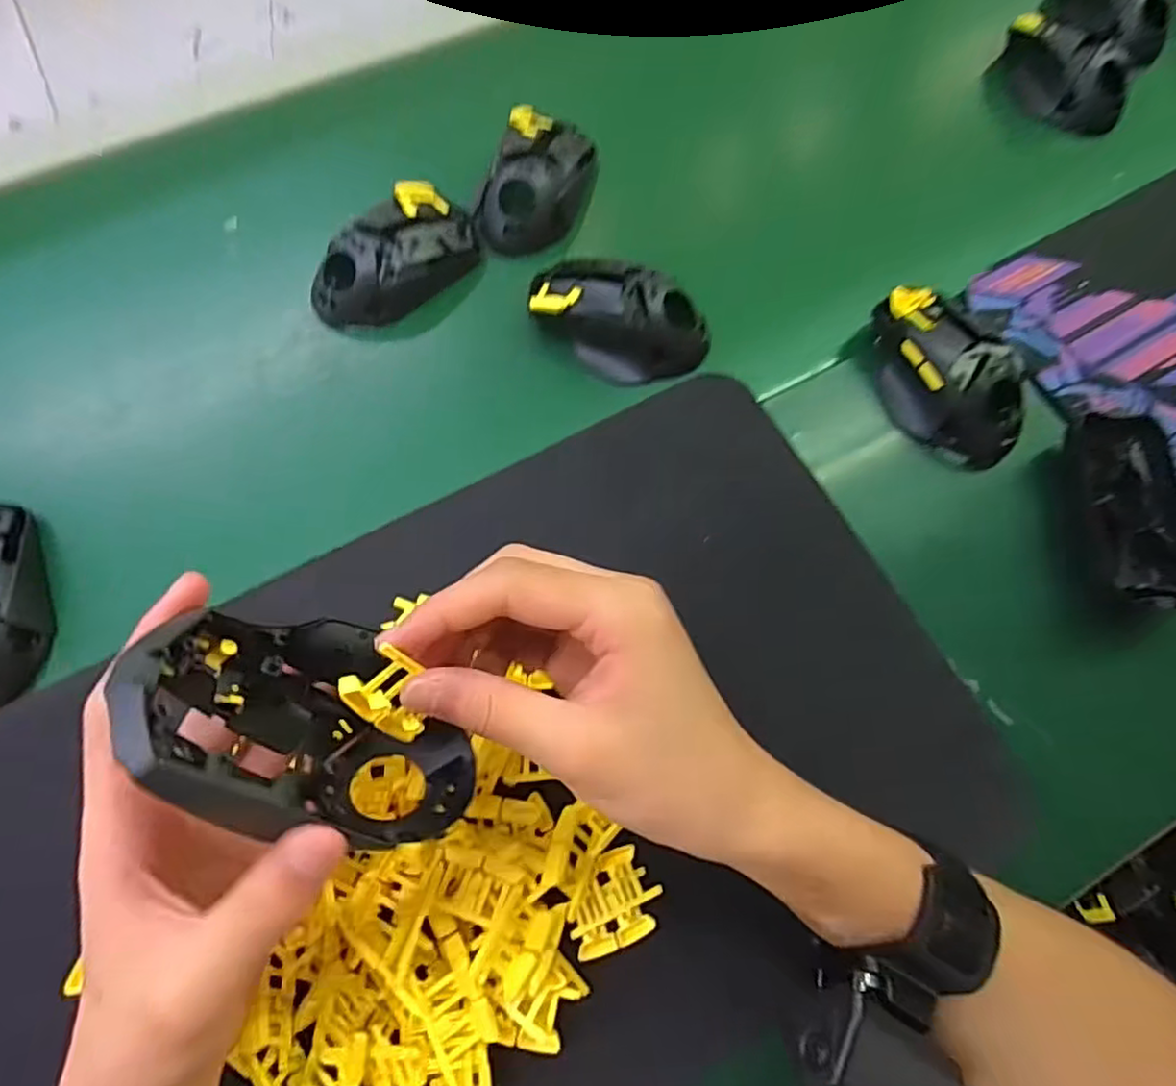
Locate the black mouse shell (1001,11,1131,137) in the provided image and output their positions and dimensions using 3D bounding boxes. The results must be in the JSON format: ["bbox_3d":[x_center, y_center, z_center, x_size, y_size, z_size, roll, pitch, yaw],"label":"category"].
[{"bbox_3d":[0.354,-0.353,0.490,0.057,0.041,0.111,-37,73,-15],"label":"black mouse shell"}]

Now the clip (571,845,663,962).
[{"bbox_3d":[0.010,0.163,0.296,0.041,0.009,0.035,-24,70,-11],"label":"clip"}]

